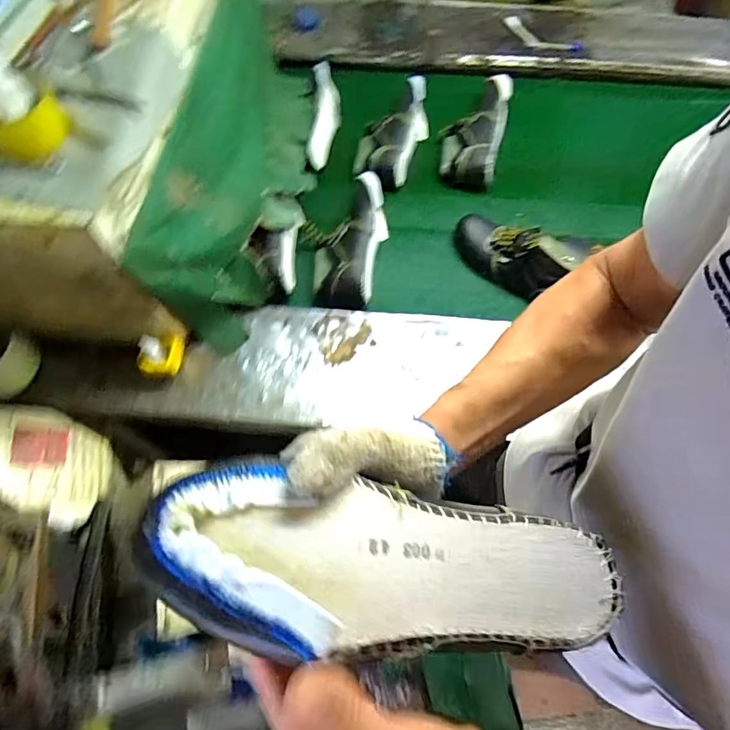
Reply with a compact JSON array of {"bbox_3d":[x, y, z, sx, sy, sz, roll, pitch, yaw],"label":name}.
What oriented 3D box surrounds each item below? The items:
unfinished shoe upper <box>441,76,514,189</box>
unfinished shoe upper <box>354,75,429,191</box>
[{"bbox_3d":[0.255,-0.563,1.123,0.130,0.122,0.284,13,67,7],"label":"unfinished shoe upper"},{"bbox_3d":[0.071,-0.533,1.107,0.111,0.098,0.275,19,68,9],"label":"unfinished shoe upper"}]

